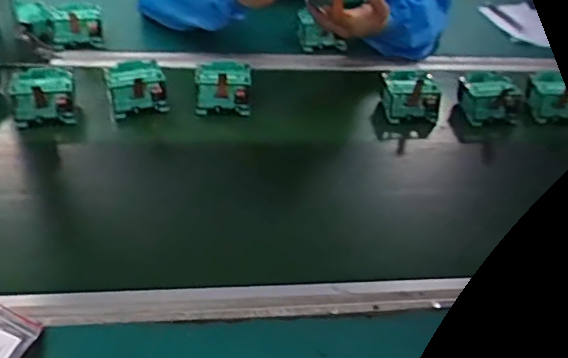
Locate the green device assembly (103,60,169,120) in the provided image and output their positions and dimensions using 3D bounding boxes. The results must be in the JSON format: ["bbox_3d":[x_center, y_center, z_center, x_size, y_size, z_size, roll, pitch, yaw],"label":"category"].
[{"bbox_3d":[-0.199,-0.121,0.771,0.075,0.053,0.076,-8,43,-15],"label":"green device assembly"}]

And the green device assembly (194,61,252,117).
[{"bbox_3d":[-0.083,-0.123,0.783,0.078,0.047,0.079,0,42,-7],"label":"green device assembly"}]

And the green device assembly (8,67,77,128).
[{"bbox_3d":[-0.313,-0.108,0.744,0.081,0.052,0.086,-13,45,-20],"label":"green device assembly"}]

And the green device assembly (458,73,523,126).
[{"bbox_3d":[0.293,-0.114,0.812,0.077,0.044,0.078,-2,42,-9],"label":"green device assembly"}]

